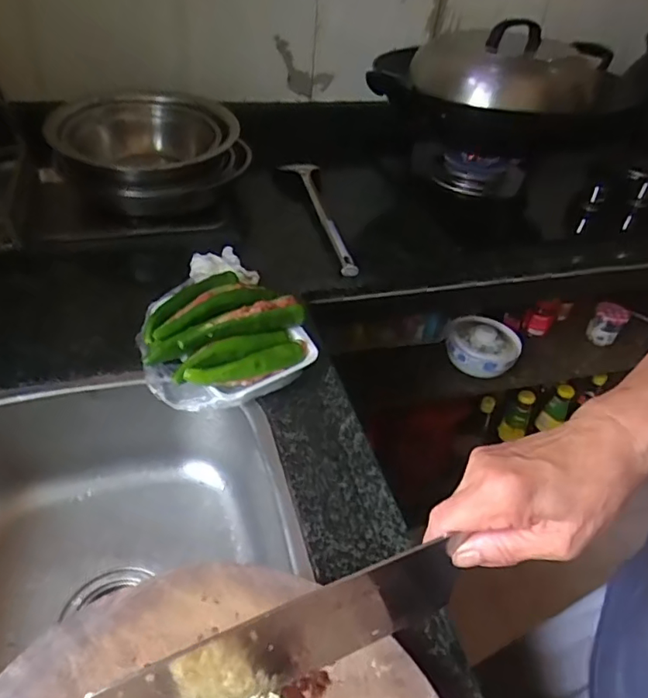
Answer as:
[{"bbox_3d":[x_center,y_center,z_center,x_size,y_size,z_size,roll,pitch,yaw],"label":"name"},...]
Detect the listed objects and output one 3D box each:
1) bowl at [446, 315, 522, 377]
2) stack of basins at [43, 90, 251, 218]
[{"bbox_3d":[0.335,-0.004,1.167,0.146,0.079,0.122,16,42,11],"label":"bowl"},{"bbox_3d":[-0.266,-0.306,0.869,0.232,0.120,0.232,13,41,8],"label":"stack of basins"}]

